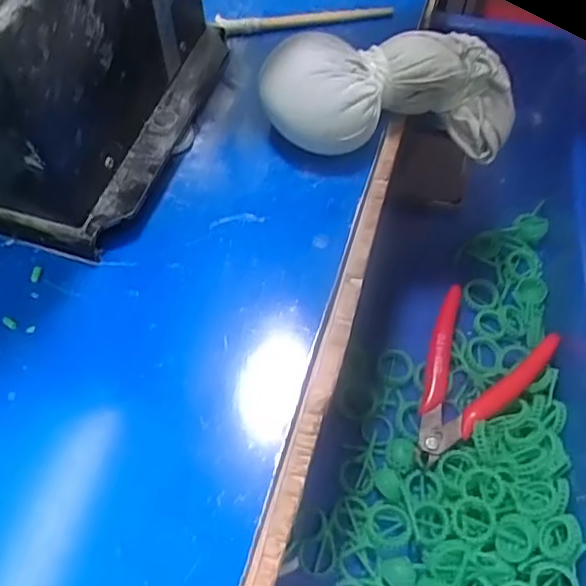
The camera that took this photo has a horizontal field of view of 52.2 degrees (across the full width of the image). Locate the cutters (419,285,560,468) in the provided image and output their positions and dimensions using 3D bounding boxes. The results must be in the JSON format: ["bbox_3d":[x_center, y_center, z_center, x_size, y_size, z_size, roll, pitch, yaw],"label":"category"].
[{"bbox_3d":[0.107,0.054,0.375,0.072,0.013,0.109,31,63,19],"label":"cutters"}]

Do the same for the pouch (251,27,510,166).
[{"bbox_3d":[0.053,-0.104,0.303,0.137,0.047,0.063,-4,57,-17],"label":"pouch"}]

